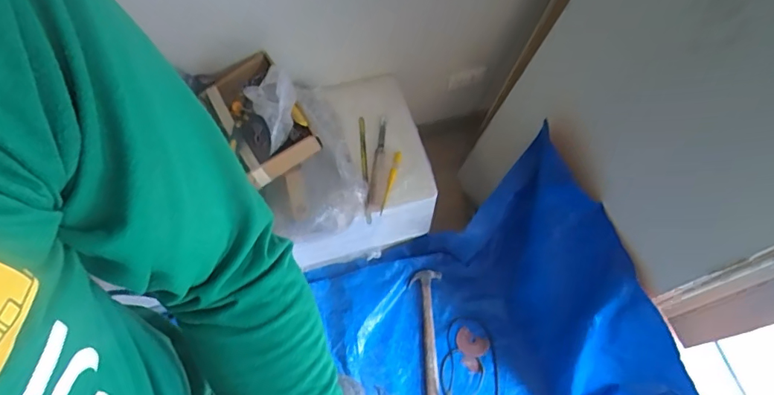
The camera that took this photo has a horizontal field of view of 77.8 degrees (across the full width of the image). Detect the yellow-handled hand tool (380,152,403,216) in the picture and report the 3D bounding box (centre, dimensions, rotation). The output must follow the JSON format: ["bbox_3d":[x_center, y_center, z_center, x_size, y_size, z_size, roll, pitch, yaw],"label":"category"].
[{"bbox_3d":[0.007,-0.039,1.194,0.022,0.024,0.186,13,66,7],"label":"yellow-handled hand tool"}]

